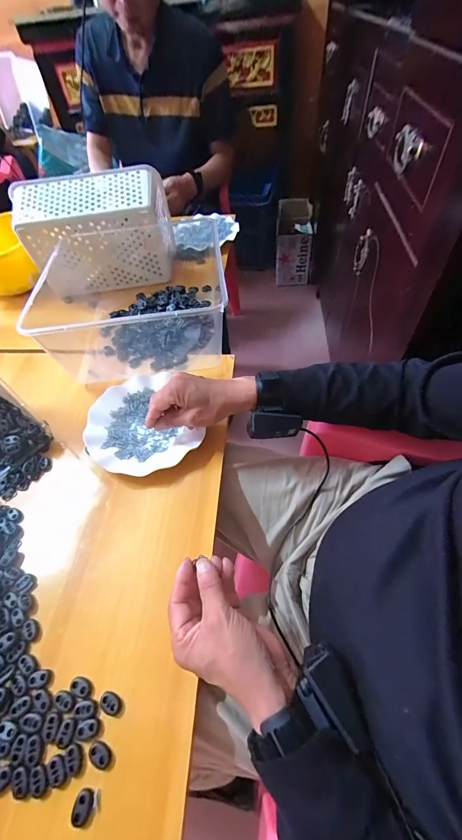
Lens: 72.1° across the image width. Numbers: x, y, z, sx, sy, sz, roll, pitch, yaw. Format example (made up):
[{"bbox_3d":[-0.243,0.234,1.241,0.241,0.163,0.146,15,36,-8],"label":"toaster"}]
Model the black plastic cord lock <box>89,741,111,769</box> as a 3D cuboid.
[{"bbox_3d":[-0.118,0.302,0.286,0.022,0.004,0.014,24,60,21],"label":"black plastic cord lock"}]

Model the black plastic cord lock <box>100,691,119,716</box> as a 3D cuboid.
[{"bbox_3d":[-0.117,0.274,0.306,0.021,0.004,0.014,28,61,23],"label":"black plastic cord lock"}]

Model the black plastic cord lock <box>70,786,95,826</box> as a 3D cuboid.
[{"bbox_3d":[-0.125,0.328,0.269,0.016,0.006,0.021,5,55,9],"label":"black plastic cord lock"}]

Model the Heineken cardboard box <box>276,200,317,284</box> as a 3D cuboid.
[{"bbox_3d":[0.294,-0.810,1.475,0.161,0.308,0.159,2,55,7],"label":"Heineken cardboard box"}]

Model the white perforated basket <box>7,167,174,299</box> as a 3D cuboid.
[{"bbox_3d":[-0.273,-0.392,0.677,0.278,0.187,0.119,-10,54,-2],"label":"white perforated basket"}]

